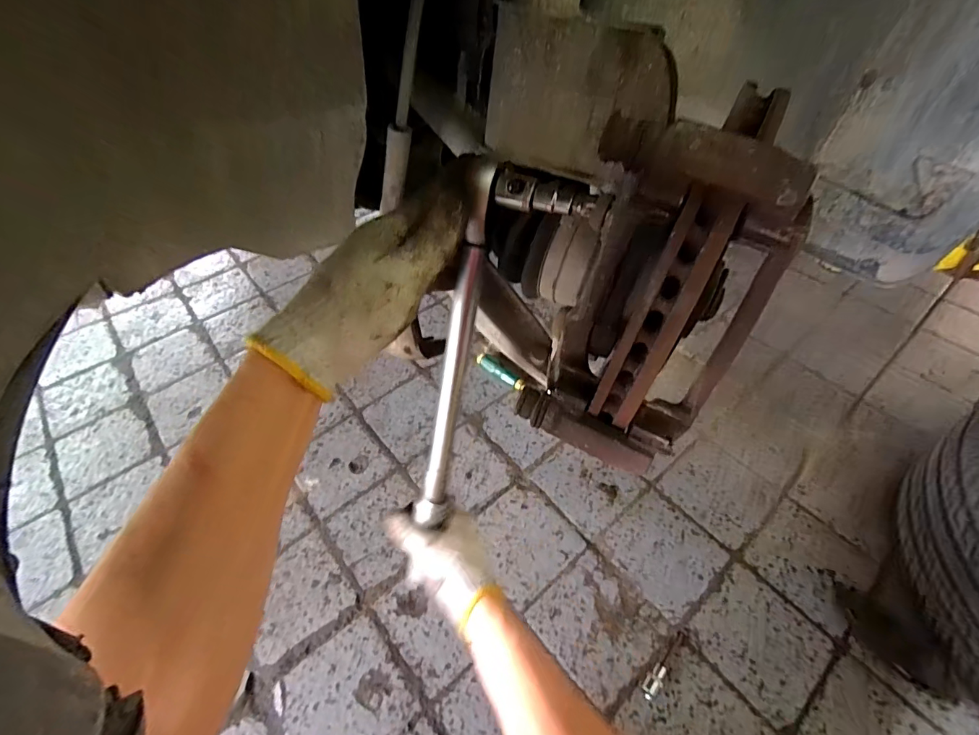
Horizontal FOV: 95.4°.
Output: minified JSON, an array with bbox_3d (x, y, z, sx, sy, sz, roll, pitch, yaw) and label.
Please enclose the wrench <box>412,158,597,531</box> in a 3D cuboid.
[{"bbox_3d":[-0.009,0.015,0.412,0.054,0.364,0.078,36,35,27],"label":"wrench"}]

